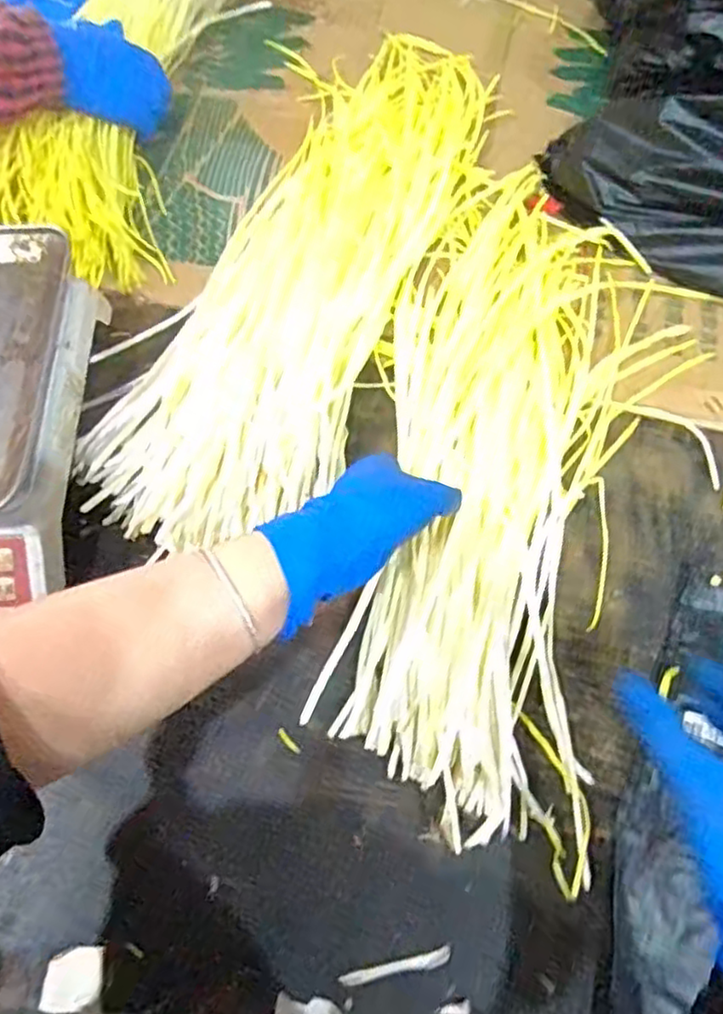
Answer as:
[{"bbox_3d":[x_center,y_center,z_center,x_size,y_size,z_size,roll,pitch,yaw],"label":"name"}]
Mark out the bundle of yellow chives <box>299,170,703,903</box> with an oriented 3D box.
[{"bbox_3d":[0.115,-0.039,0.525,0.208,0.039,0.531,10,67,6],"label":"bundle of yellow chives"}]

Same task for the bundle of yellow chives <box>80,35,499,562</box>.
[{"bbox_3d":[-0.038,-0.220,0.591,0.192,0.068,0.585,19,68,10],"label":"bundle of yellow chives"}]

